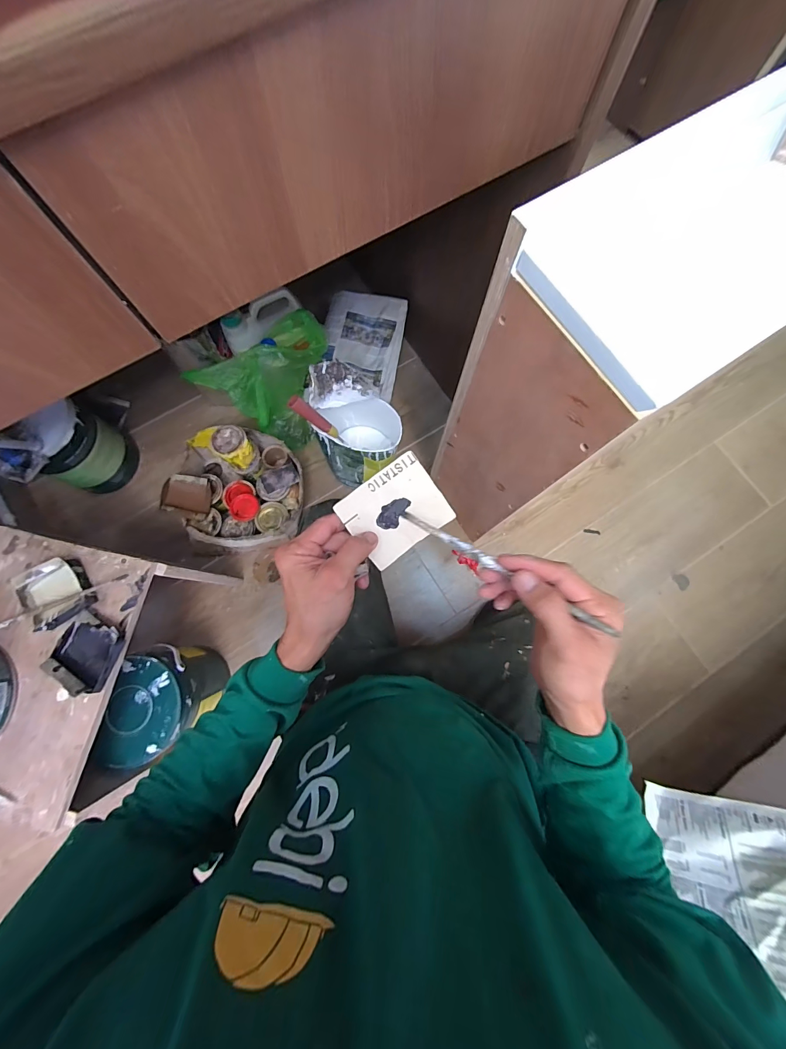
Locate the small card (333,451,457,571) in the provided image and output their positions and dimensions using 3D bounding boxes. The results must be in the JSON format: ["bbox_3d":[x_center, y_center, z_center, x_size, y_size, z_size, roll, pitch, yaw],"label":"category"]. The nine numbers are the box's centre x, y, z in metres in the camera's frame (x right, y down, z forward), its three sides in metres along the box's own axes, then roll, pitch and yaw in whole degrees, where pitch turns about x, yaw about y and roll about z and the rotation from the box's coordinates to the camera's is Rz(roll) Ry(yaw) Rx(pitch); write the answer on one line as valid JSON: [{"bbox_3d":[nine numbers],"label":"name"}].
[{"bbox_3d":[0.003,-0.013,0.346,0.087,0.017,0.075,-36,101,0],"label":"small card"}]

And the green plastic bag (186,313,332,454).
[{"bbox_3d":[-0.271,-0.330,0.812,0.197,0.228,0.227,18,78,3],"label":"green plastic bag"}]

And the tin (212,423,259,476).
[{"bbox_3d":[-0.329,-0.159,0.772,0.075,0.075,0.073,0,77,-1],"label":"tin"}]

